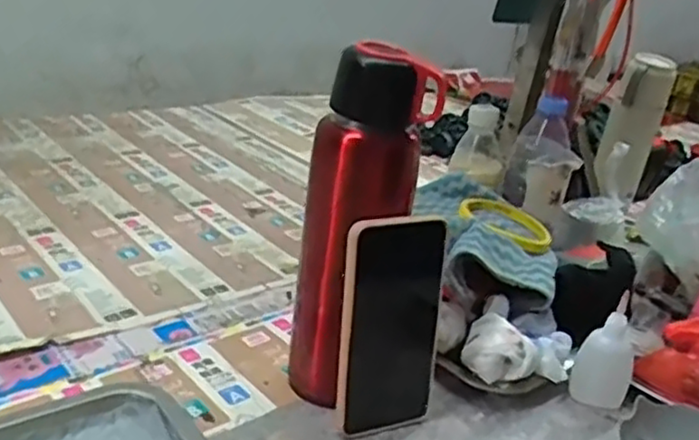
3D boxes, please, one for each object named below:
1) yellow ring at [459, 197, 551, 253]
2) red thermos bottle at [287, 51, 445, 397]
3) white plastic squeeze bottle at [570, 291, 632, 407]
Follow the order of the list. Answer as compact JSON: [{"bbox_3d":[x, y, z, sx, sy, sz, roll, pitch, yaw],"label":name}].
[{"bbox_3d":[0.154,0.004,0.696,0.086,0.015,0.101,0,24,-19],"label":"yellow ring"},{"bbox_3d":[0.005,0.012,0.515,0.062,0.264,0.065,-9,28,-36],"label":"red thermos bottle"},{"bbox_3d":[0.215,0.107,0.581,0.044,0.092,0.036,18,25,23],"label":"white plastic squeeze bottle"}]

